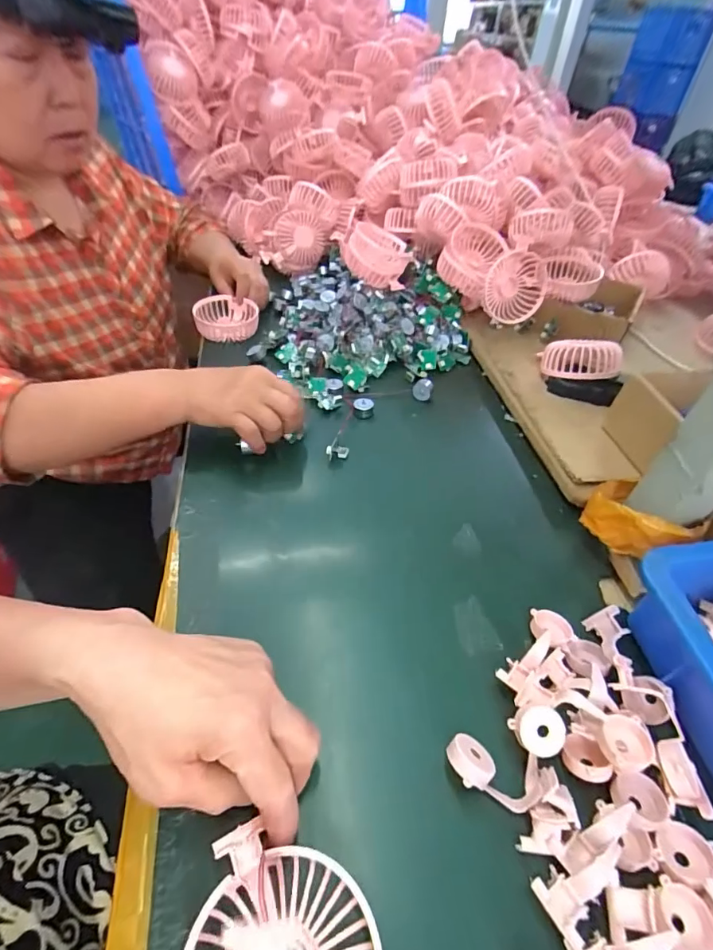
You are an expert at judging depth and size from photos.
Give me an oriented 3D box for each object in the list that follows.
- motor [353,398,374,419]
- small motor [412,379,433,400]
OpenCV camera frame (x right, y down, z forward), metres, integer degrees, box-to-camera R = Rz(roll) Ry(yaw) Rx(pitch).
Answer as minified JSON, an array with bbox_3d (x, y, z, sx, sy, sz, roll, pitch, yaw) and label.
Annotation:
[{"bbox_3d":[0.008,-0.077,0.538,0.024,0.015,0.024,5,44,-1],"label":"motor"},{"bbox_3d":[0.081,-0.107,0.565,0.023,0.019,0.022,16,45,10],"label":"small motor"}]

